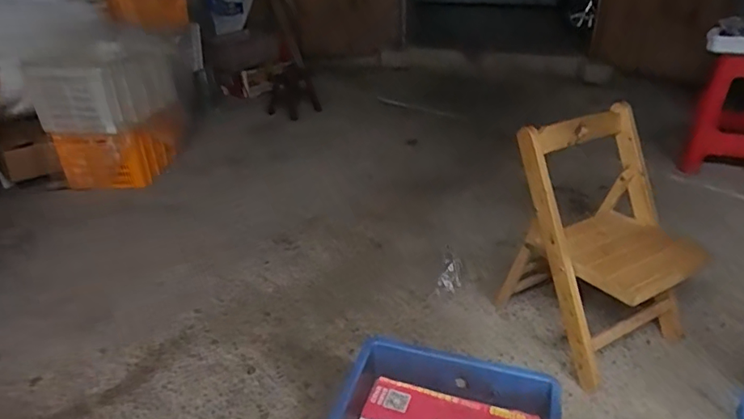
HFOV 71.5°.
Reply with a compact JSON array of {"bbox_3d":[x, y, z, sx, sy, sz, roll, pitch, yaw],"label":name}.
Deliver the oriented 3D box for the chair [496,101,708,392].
[{"bbox_3d":[0.546,0.077,1.209,0.354,0.530,0.365,-20,34,-29],"label":"chair"}]

